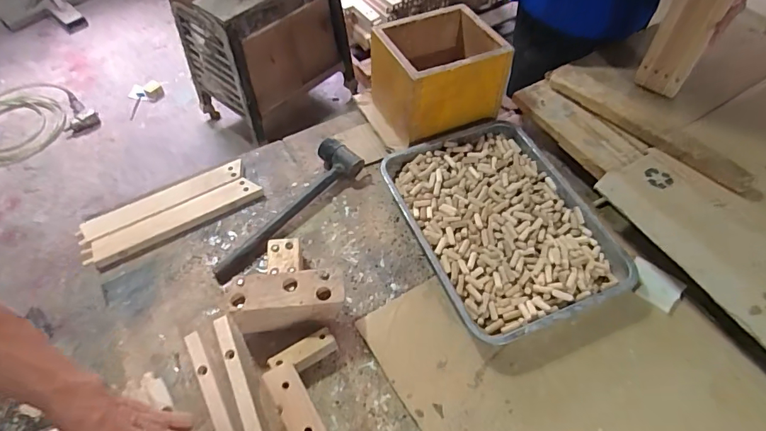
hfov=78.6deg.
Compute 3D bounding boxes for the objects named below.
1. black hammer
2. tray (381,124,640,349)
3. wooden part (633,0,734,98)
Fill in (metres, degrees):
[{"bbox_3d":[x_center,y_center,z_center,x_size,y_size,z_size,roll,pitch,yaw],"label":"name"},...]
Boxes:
[{"bbox_3d":[-0.161,-0.008,0.817,0.091,0.049,0.327,30,60,19],"label":"black hammer"},{"bbox_3d":[0.196,0.007,0.801,0.292,0.038,0.391,-18,57,-13],"label":"tray"},{"bbox_3d":[0.518,-0.321,0.794,0.087,0.270,0.036,29,63,22],"label":"wooden part"}]

